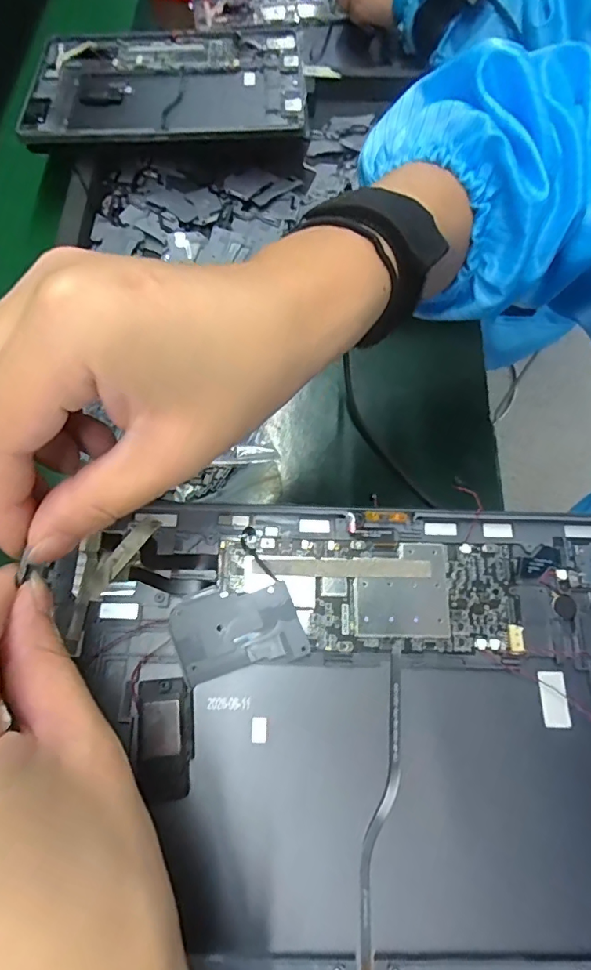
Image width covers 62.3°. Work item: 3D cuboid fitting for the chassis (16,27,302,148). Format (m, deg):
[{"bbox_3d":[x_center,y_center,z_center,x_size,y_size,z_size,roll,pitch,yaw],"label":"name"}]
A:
[{"bbox_3d":[-0.120,-0.383,0.462,0.254,0.014,0.174,-3,69,1],"label":"chassis"}]

